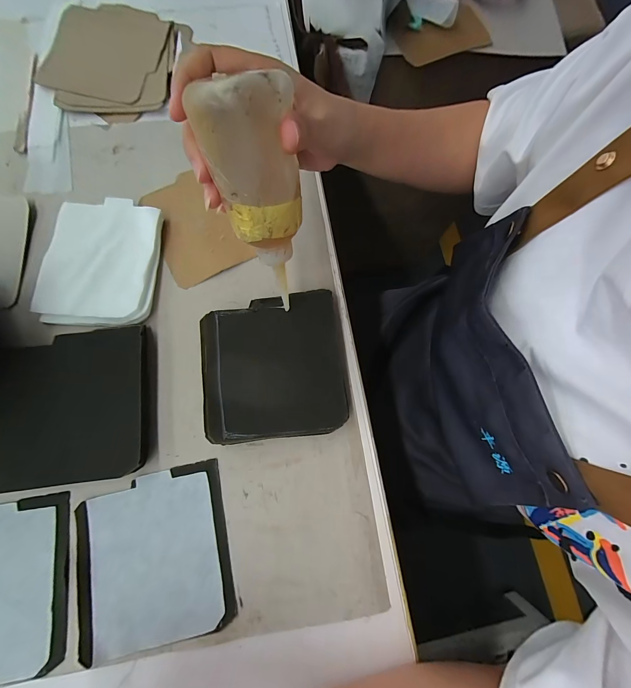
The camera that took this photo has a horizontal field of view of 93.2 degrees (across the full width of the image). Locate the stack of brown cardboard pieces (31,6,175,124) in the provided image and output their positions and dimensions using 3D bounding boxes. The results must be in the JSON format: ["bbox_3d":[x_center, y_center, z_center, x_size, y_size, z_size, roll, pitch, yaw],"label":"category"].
[{"bbox_3d":[-0.254,-0.353,0.365,0.146,0.017,0.162,2,77,-3],"label":"stack of brown cardboard pieces"}]

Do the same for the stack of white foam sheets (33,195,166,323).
[{"bbox_3d":[-0.224,-0.087,0.314,0.112,0.012,0.135,2,77,-3],"label":"stack of white foam sheets"}]

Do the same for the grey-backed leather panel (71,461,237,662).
[{"bbox_3d":[-0.144,0.187,0.264,0.127,0.007,0.132,-11,76,-5],"label":"grey-backed leather panel"}]

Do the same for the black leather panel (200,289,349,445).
[{"bbox_3d":[-0.042,0.021,0.295,0.133,0.015,0.135,-6,79,-2],"label":"black leather panel"}]

